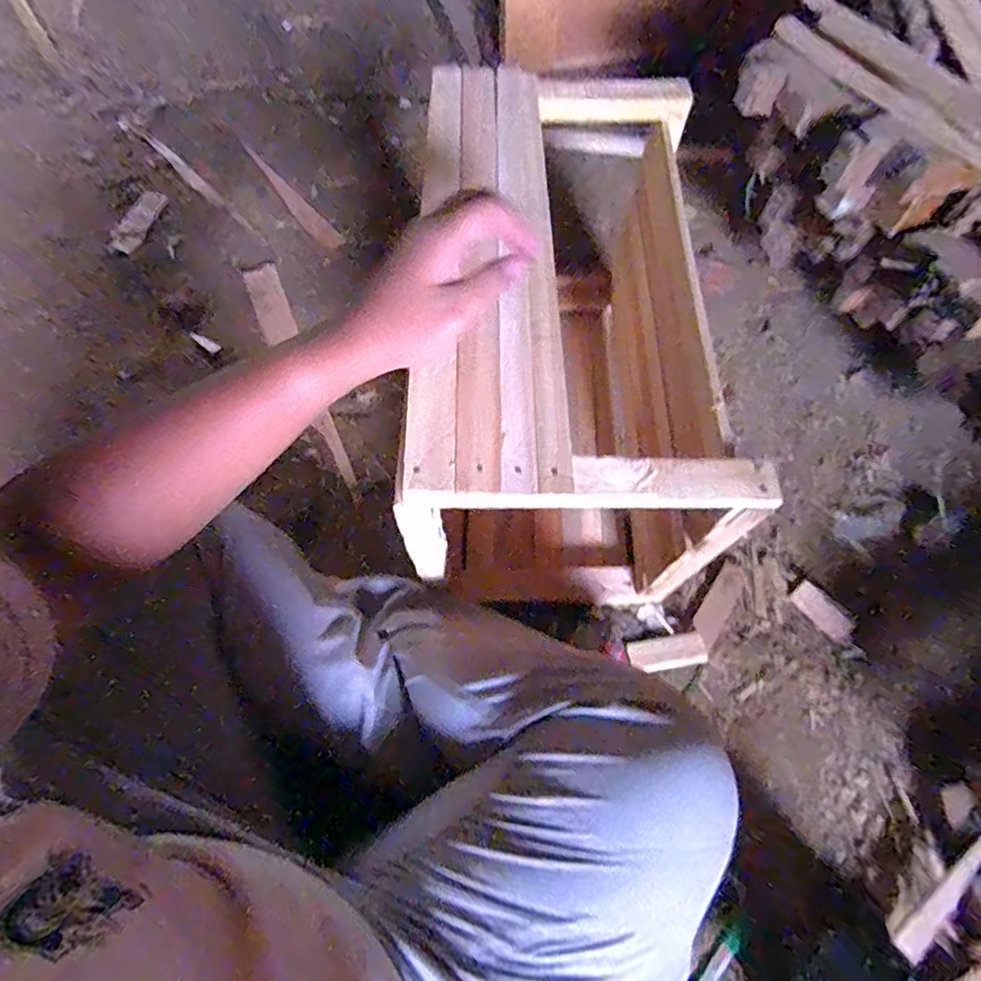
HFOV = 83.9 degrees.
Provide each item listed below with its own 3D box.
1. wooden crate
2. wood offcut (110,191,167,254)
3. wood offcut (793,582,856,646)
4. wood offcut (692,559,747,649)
[{"bbox_3d":[0.072,-0.149,0.650,0.296,0.352,0.510,-2,68,-3],"label":"wooden crate"},{"bbox_3d":[-0.610,-0.465,0.947,0.050,0.023,0.132,21,68,6],"label":"wood offcut"},{"bbox_3d":[0.446,0.162,0.732,0.041,0.012,0.085,-38,74,-16],"label":"wood offcut"},{"bbox_3d":[0.310,0.150,0.732,0.039,0.010,0.119,34,70,11],"label":"wood offcut"}]

